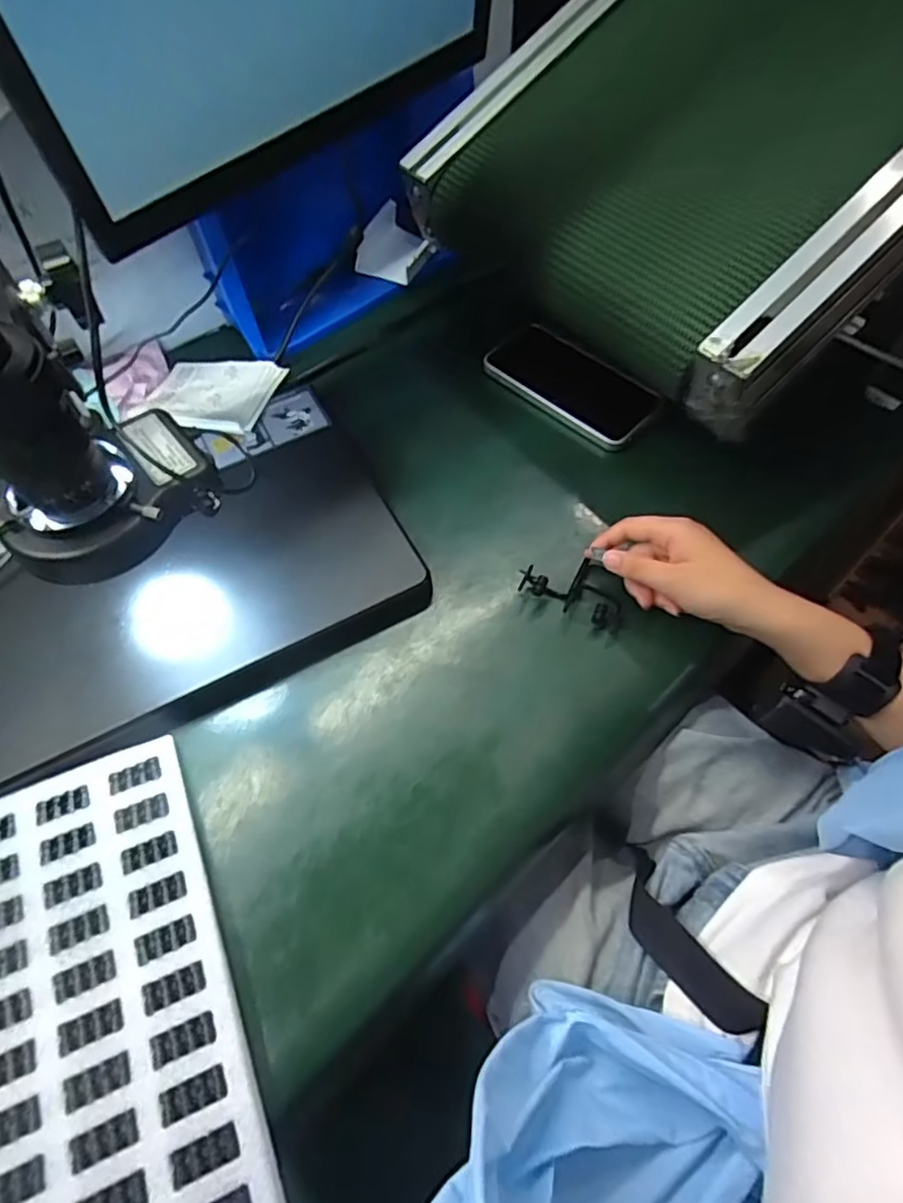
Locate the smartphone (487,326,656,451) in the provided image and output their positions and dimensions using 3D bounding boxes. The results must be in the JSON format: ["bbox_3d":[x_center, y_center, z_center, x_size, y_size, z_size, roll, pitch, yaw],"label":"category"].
[{"bbox_3d":[0.115,-0.209,0.580,0.166,0.017,0.079,40,69,22],"label":"smartphone"}]

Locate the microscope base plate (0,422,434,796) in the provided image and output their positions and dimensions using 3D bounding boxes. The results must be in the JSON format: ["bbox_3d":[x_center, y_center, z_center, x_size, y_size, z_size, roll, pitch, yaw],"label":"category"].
[{"bbox_3d":[-0.215,-0.001,0.459,0.366,0.025,0.191,-30,63,-14],"label":"microscope base plate"}]

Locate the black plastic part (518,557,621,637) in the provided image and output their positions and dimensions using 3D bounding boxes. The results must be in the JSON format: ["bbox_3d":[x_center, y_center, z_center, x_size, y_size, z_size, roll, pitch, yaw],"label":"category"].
[{"bbox_3d":[0.098,-0.014,0.469,0.079,0.021,0.051,22,64,14],"label":"black plastic part"}]

